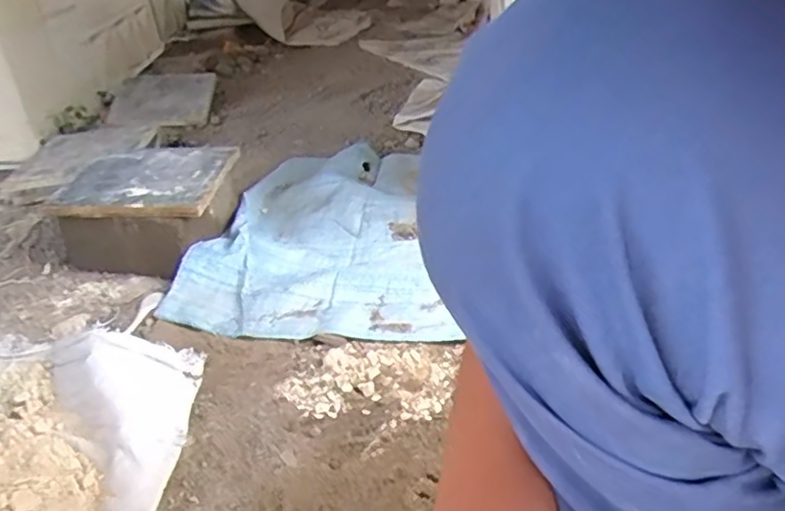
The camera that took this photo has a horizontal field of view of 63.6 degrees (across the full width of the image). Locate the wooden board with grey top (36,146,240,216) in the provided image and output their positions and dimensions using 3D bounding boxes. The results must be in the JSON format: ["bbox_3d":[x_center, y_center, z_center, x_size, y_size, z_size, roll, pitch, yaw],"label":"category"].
[{"bbox_3d":[-0.392,-0.132,1.022,0.229,0.025,0.291,2,31,-1],"label":"wooden board with grey top"}]

